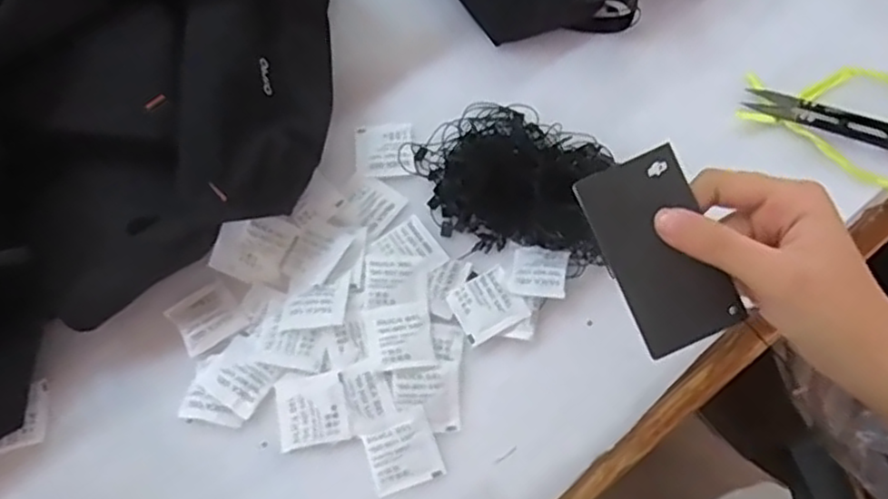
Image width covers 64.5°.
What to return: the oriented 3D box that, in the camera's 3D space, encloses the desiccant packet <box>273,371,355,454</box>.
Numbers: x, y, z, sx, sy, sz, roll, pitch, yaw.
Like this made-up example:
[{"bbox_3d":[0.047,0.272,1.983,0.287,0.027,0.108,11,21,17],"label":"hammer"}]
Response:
[{"bbox_3d":[-0.076,0.092,0.405,0.040,0.004,0.041,-12,69,-2],"label":"desiccant packet"}]

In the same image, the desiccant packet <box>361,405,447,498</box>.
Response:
[{"bbox_3d":[-0.023,0.114,0.398,0.038,0.004,0.039,-19,70,-5],"label":"desiccant packet"}]

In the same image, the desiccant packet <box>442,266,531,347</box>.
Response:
[{"bbox_3d":[0.026,0.034,0.430,0.040,0.005,0.038,-27,71,-8],"label":"desiccant packet"}]

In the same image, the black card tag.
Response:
[{"bbox_3d":[0.100,0.000,0.326,0.047,0.004,0.088,-25,87,3],"label":"black card tag"}]

